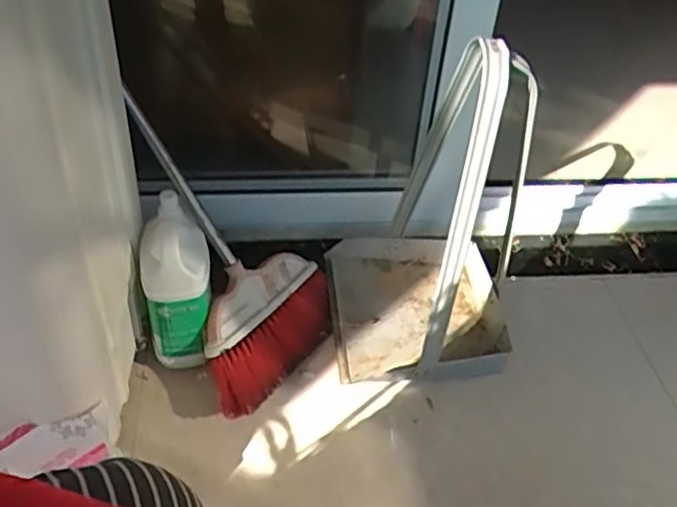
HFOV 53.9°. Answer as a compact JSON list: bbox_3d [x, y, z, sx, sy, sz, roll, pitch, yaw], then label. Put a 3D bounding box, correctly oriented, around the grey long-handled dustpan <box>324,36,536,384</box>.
[{"bbox_3d":[0.139,-0.077,0.962,0.273,0.469,0.324,0,43,-5],"label":"grey long-handled dustpan"}]

